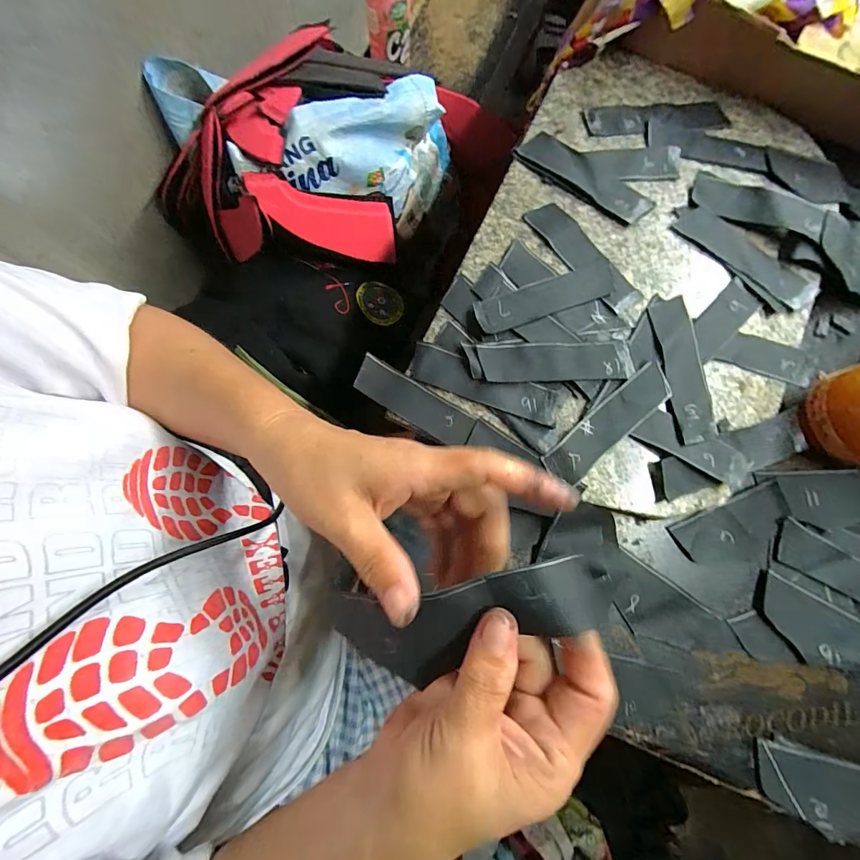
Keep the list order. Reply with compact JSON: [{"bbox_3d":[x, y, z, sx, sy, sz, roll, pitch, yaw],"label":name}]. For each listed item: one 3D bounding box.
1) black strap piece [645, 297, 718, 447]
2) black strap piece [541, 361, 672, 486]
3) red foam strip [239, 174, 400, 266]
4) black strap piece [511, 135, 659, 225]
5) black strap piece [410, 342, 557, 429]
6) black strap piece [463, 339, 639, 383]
[{"bbox_3d":[0.195,-0.048,0.317,0.032,0.006,0.116,-5,78,-6],"label":"black strap piece"},{"bbox_3d":[0.135,-0.004,0.307,0.112,0.006,0.030,-40,89,-7],"label":"black strap piece"},{"bbox_3d":[-0.124,-0.250,0.496,0.174,0.014,0.067,-3,115,-31],"label":"red foam strip"},{"bbox_3d":[0.132,-0.217,0.351,0.118,0.004,0.035,39,82,6],"label":"black strap piece"},{"bbox_3d":[0.041,-0.034,0.315,0.115,0.005,0.029,21,80,3],"label":"black strap piece"},{"bbox_3d":[0.090,-0.052,0.313,0.123,0.004,0.030,-2,84,1],"label":"black strap piece"}]

